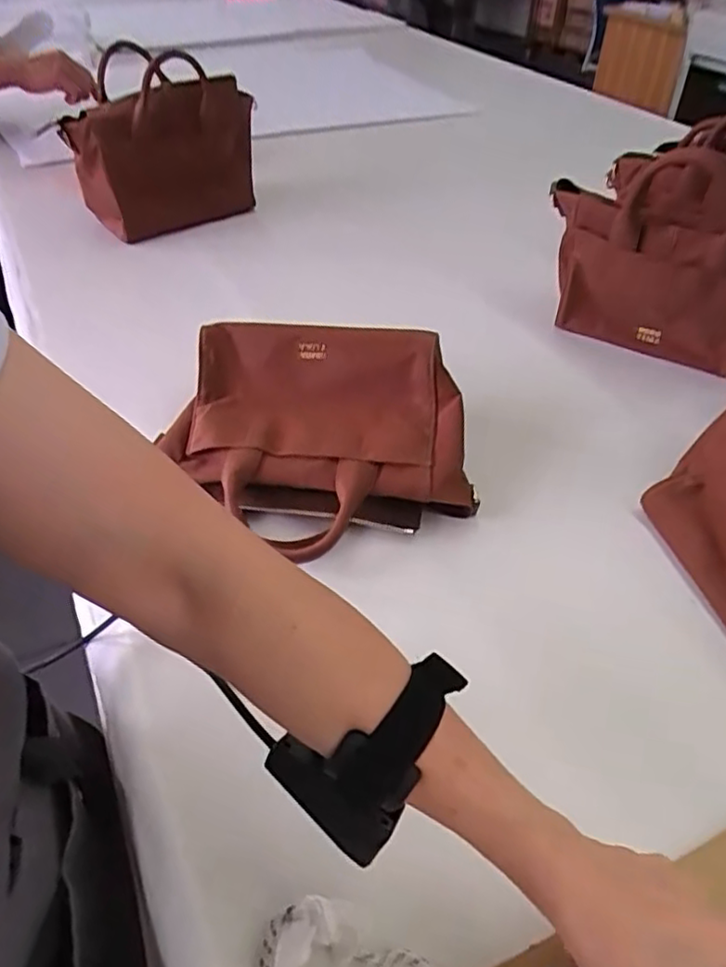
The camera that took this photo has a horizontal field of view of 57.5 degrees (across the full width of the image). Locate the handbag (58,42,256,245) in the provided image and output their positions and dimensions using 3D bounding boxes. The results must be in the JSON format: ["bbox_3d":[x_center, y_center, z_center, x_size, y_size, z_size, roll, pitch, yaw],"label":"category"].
[{"bbox_3d":[-0.304,-0.508,1.030,0.281,0.213,0.105,-27,48,-27],"label":"handbag"}]

